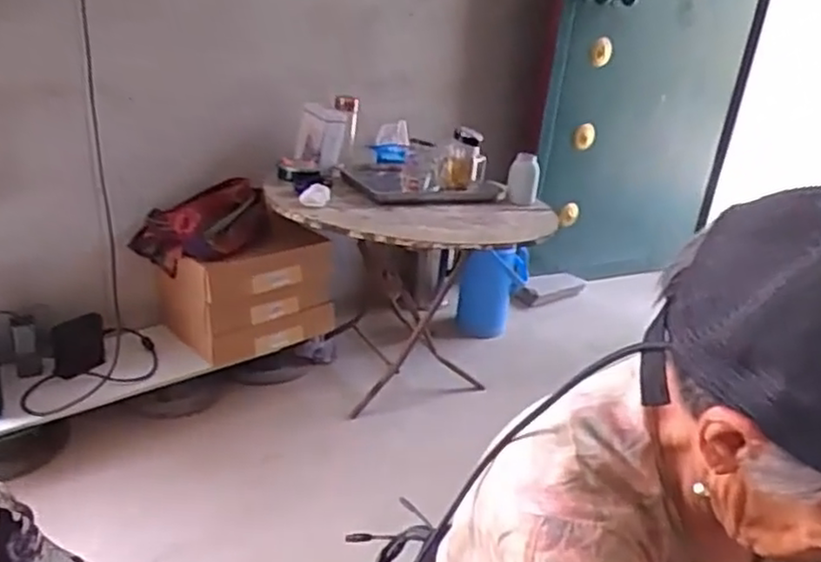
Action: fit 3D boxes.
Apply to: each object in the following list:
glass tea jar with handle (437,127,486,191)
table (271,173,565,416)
[{"bbox_3d":[0.131,-0.312,1.816,0.118,0.174,0.125,4,23,-2],"label":"glass tea jar with handle"},{"bbox_3d":[0.020,0.040,1.760,0.650,0.483,0.518,-15,31,-39],"label":"table"}]

